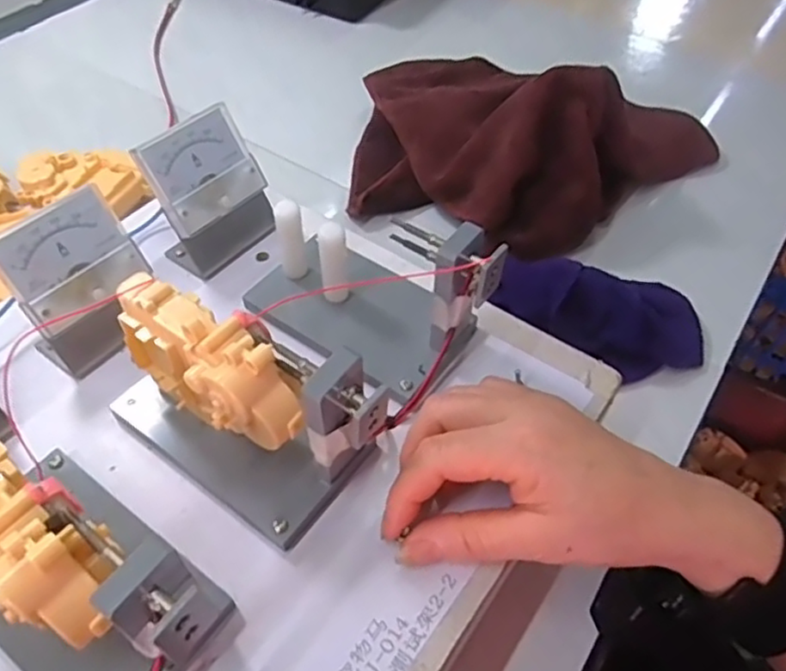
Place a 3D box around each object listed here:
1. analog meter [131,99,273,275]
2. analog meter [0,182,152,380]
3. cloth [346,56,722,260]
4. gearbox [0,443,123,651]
[{"bbox_3d":[-0.108,-0.086,0.391,0.042,0.072,0.065,35,59,24],"label":"analog meter"},{"bbox_3d":[-0.164,-0.028,0.345,0.042,0.074,0.065,38,60,25],"label":"analog meter"},{"bbox_3d":[0.115,-0.174,0.531,0.302,0.116,0.221,15,53,11],"label":"cloth"},{"bbox_3d":[-0.137,0.065,0.232,0.097,0.036,0.036,30,57,21],"label":"gearbox"}]

